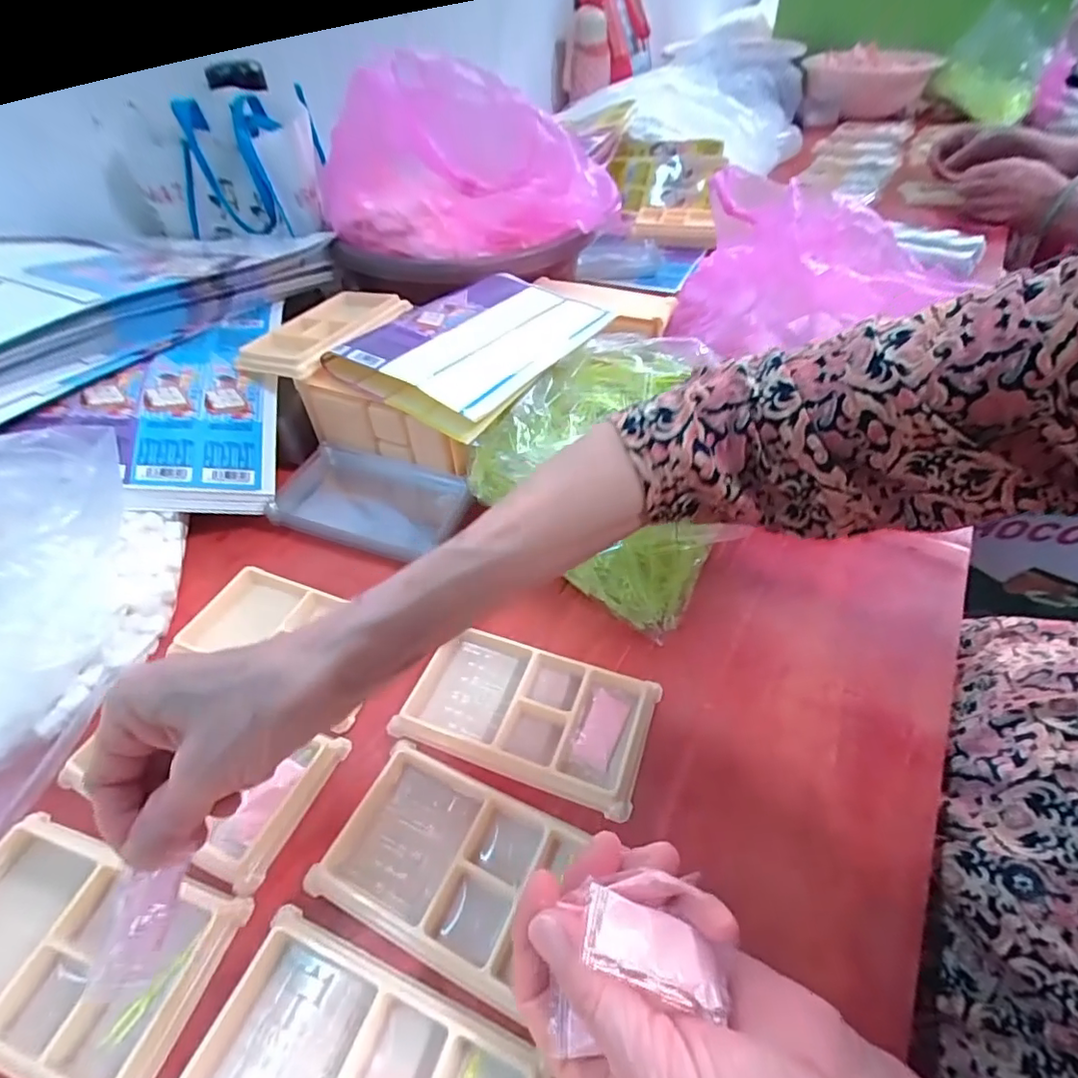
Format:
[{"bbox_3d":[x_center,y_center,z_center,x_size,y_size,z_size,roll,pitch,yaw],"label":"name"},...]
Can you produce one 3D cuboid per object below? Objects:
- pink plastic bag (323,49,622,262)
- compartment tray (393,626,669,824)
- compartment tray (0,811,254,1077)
[{"bbox_3d":[-0.065,-0.354,0.528,0.244,0.123,0.216,-22,49,-18],"label":"pink plastic bag"},{"bbox_3d":[-0.007,0.096,0.326,0.137,0.011,0.075,15,49,16],"label":"compartment tray"},{"bbox_3d":[-0.209,0.184,0.258,0.132,0.019,0.077,12,48,14],"label":"compartment tray"}]

